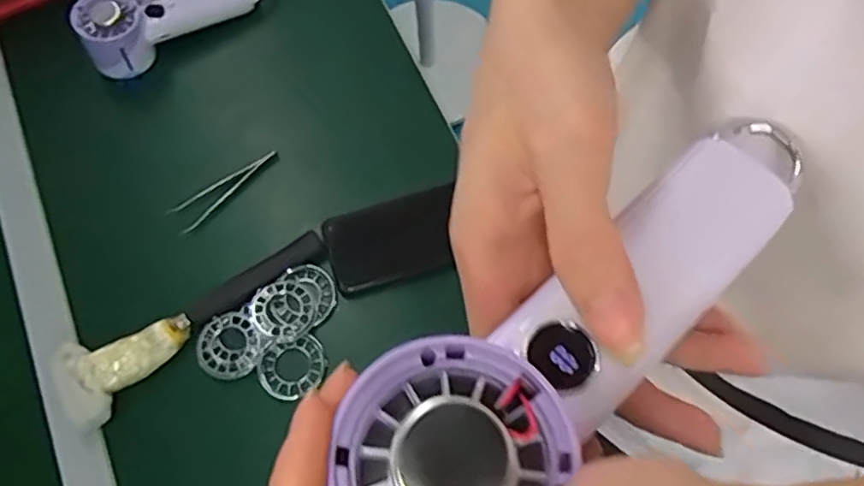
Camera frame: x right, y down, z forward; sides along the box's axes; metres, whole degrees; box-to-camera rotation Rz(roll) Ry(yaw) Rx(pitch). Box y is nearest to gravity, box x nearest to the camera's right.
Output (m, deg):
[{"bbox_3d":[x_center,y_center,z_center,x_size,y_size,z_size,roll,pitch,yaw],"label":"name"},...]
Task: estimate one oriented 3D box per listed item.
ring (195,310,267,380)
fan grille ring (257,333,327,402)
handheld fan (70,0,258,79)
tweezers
[{"bbox_3d":[-0.179,0.091,0.595,0.057,0.007,0.057,-1,70,2],"label":"ring"},{"bbox_3d":[-0.121,0.108,0.588,0.057,0.009,0.051,-39,73,-11],"label":"fan grille ring"},{"bbox_3d":[-0.268,-0.242,0.718,0.204,0.061,0.069,-29,71,-23],"label":"handheld fan"},{"bbox_3d":[-0.202,-0.055,0.655,0.116,0.013,0.027,-42,74,-12],"label":"tweezers"}]

